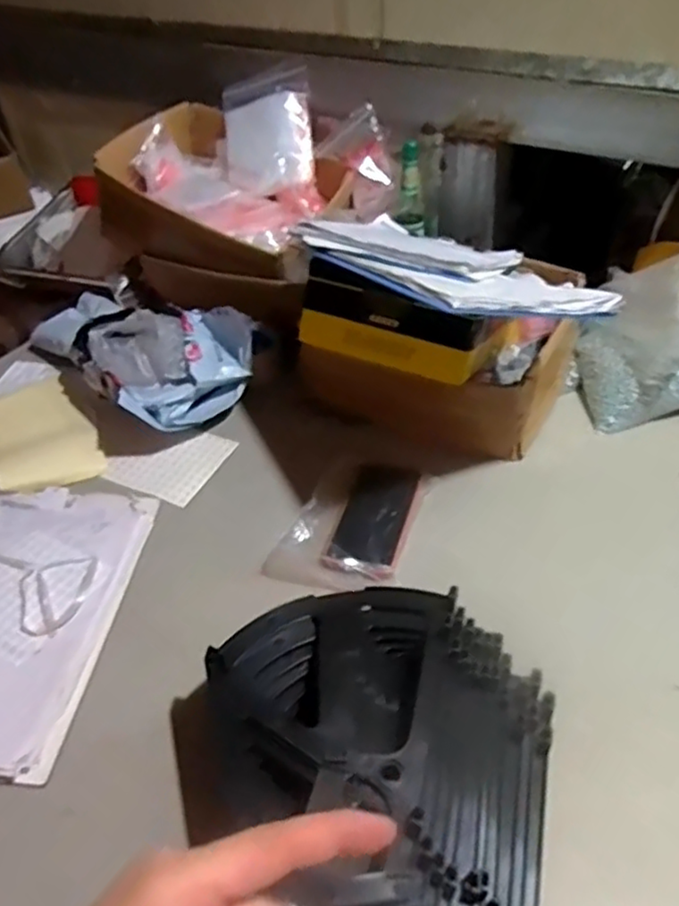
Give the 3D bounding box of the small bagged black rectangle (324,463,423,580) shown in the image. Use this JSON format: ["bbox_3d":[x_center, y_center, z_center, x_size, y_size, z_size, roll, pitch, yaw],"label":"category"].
[{"bbox_3d":[0.041,0.065,0.735,0.076,0.017,0.161,11,45,16],"label":"small bagged black rectangle"}]

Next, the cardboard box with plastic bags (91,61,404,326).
[{"bbox_3d":[-0.141,-0.391,1.024,0.351,0.210,0.328,26,50,28],"label":"cardboard box with plastic bags"}]

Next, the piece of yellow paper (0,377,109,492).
[{"bbox_3d":[-0.391,-0.030,0.874,0.124,0.017,0.222,-23,46,-19],"label":"piece of yellow paper"}]

